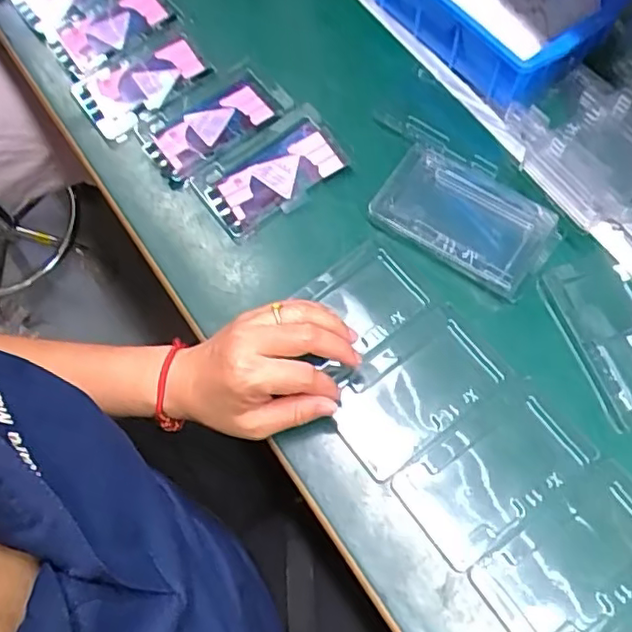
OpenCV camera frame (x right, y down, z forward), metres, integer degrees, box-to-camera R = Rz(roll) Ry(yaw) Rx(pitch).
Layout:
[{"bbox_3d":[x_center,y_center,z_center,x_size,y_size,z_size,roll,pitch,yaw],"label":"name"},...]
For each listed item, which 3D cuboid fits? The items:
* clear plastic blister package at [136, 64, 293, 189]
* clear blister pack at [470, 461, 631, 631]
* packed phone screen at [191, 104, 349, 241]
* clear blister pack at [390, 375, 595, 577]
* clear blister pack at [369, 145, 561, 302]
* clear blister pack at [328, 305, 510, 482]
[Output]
[{"bbox_3d":[-0.092,-0.173,0.560,0.123,0.015,0.071,-36,71,-12],"label":"clear plastic blister package"},{"bbox_3d":[0.172,0.160,0.414,0.127,0.008,0.075,-36,71,-11],"label":"clear blister pack"},{"bbox_3d":[-0.036,-0.121,0.539,0.122,0.021,0.071,-33,70,-11],"label":"packed phone screen"},{"bbox_3d":[0.123,0.107,0.439,0.127,0.009,0.070,-35,71,-11],"label":"clear blister pack"},{"bbox_3d":[0.117,-0.077,0.504,0.135,0.024,0.080,33,73,14],"label":"clear blister pack"},{"bbox_3d":[0.070,0.052,0.463,0.122,0.012,0.076,-33,70,-10],"label":"clear blister pack"}]

